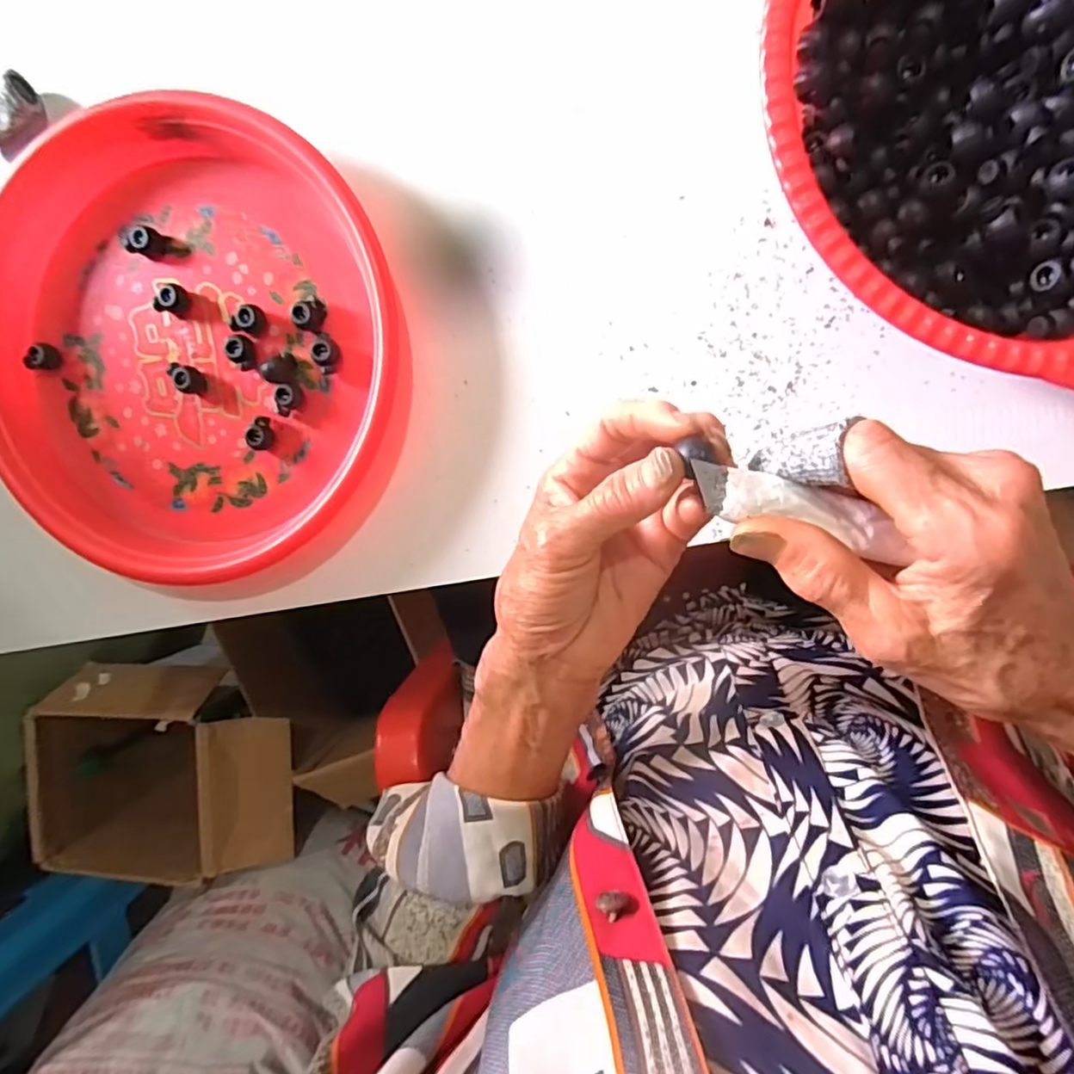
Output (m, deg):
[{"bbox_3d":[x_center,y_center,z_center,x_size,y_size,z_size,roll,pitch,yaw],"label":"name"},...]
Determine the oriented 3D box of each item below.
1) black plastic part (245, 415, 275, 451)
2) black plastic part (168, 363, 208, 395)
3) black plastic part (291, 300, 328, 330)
[{"bbox_3d":[-0.157,-0.058,0.363,0.011,0.011,0.019,29,98,5],"label":"black plastic part"},{"bbox_3d":[-0.204,-0.092,0.370,0.019,0.014,0.015,15,97,7],"label":"black plastic part"},{"bbox_3d":[-0.125,-0.123,0.351,0.016,0.013,0.013,-23,91,9],"label":"black plastic part"}]

